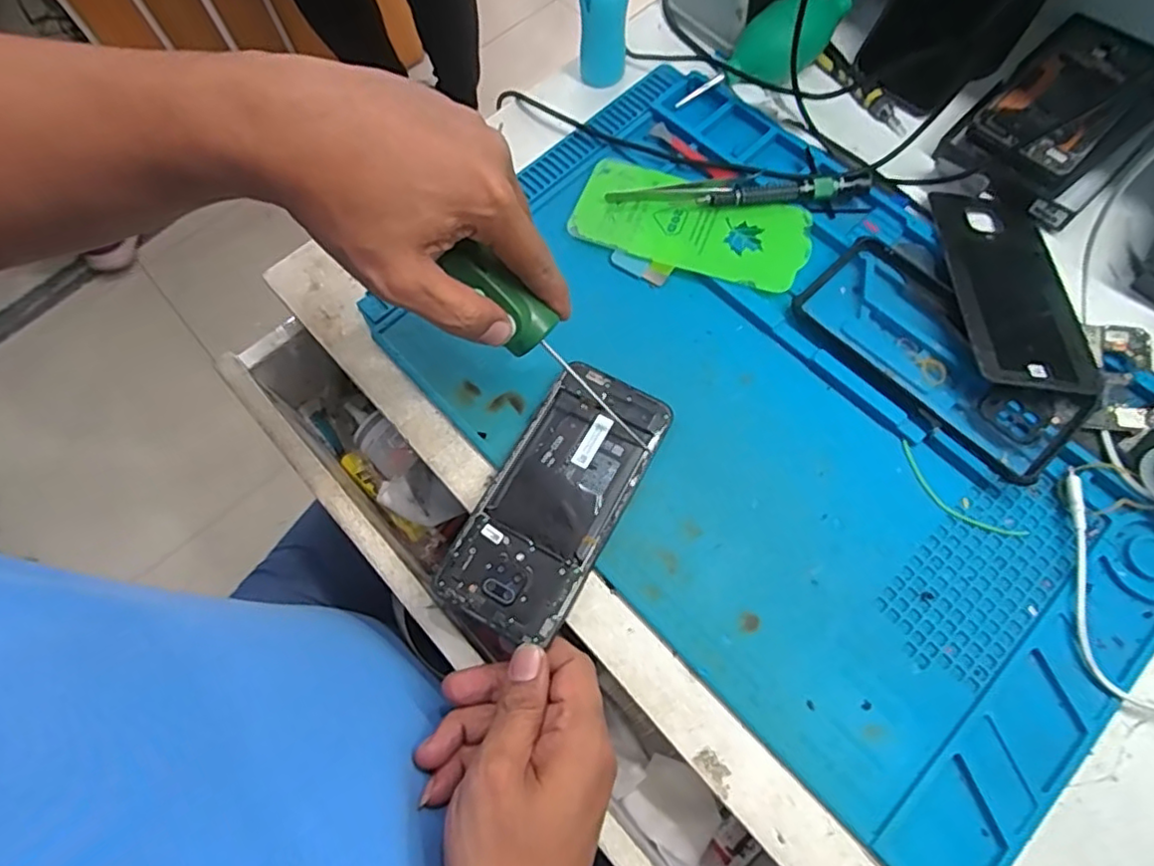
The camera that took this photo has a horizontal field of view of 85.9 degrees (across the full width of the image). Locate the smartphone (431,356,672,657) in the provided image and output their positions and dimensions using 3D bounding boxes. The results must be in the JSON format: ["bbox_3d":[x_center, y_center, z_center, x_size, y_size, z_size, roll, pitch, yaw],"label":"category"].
[{"bbox_3d":[-0.011,0.037,0.360,0.074,0.006,0.162,29,72,11],"label":"smartphone"}]

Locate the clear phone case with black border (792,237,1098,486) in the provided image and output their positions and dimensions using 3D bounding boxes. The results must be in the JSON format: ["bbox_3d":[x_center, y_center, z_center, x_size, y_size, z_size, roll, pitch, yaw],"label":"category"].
[{"bbox_3d":[0.220,-0.047,0.383,0.080,0.019,0.166,-40,74,-14],"label":"clear phone case with black border"}]

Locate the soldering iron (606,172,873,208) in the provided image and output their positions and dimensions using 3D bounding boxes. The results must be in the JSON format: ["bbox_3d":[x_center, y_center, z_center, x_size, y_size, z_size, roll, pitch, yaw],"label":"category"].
[{"bbox_3d":[0.110,-0.163,0.423,0.172,0.020,0.017,0,69,1],"label":"soldering iron"}]

